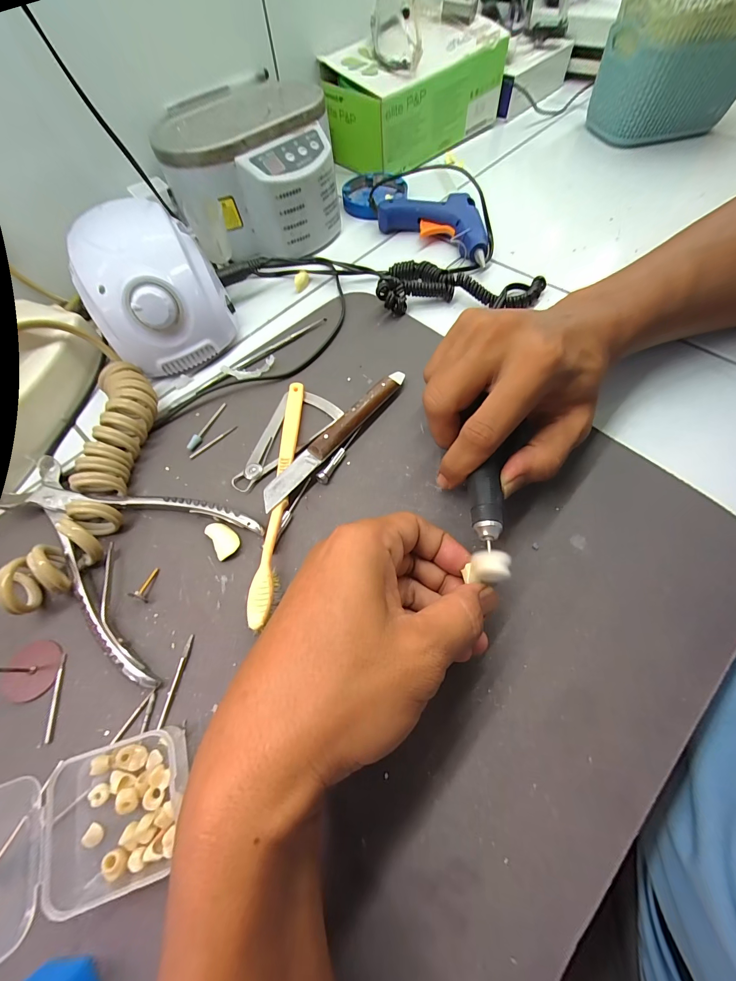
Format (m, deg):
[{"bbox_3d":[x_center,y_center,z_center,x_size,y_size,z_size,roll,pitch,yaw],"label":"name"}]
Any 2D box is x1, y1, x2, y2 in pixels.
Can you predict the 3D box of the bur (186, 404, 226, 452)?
[{"bbox_3d":[-0.129,-0.052,0.270,0.005,0.005,0.049,18,66,11],"label":"bur"}]

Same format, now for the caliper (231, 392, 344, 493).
[{"bbox_3d":[-0.059,-0.037,0.258,0.053,0.006,0.096,17,66,11],"label":"caliper"}]

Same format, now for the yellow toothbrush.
[{"bbox_3d":[-0.060,-0.004,0.233,0.014,0.017,0.183,-1,64,2],"label":"yellow toothbrush"}]

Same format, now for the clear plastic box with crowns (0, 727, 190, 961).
[{"bbox_3d":[-0.153,0.166,0.149,0.133,0.029,0.067,-20,64,-7],"label":"clear plastic box with crowns"}]

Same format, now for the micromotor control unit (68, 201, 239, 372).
[{"bbox_3d":[-0.184,-0.179,0.296,0.104,0.074,0.137,-21,65,-8],"label":"micromotor control unit"}]

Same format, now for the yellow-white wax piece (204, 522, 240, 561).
[{"bbox_3d":[-0.096,0.031,0.223,0.015,0.004,0.026,-34,67,-14],"label":"yellow-white wax piece"}]

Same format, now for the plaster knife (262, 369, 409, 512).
[{"bbox_3d":[-0.022,-0.042,0.251,0.016,0.016,0.148,37,71,18],"label":"plaster knife"}]

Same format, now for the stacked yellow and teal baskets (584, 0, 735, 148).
[{"bbox_3d":[0.383,-0.536,0.401,0.170,0.144,0.111,-15,64,-5],"label":"stacked yellow and teal baskets"}]

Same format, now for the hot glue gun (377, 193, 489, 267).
[{"bbox_3d":[0.085,-0.288,0.362,0.131,0.029,0.077,36,70,18],"label":"hot glue gun"}]

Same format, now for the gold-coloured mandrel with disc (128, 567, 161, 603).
[{"bbox_3d":[-0.140,0.059,0.213,0.007,0.009,0.021,8,50,7],"label":"gold-coloured mandrel with disc"}]

